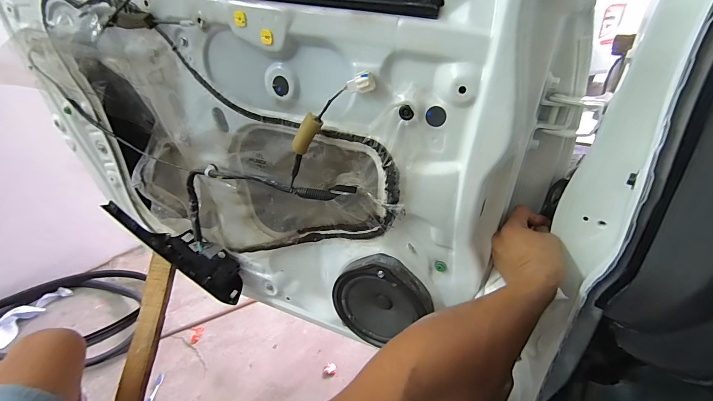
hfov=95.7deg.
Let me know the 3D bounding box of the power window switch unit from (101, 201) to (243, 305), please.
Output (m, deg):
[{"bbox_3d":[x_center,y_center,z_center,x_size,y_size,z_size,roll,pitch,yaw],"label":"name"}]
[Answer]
[{"bbox_3d":[-0.358,0.093,0.651,0.315,0.063,0.071,32,33,-2],"label":"power window switch unit"}]

